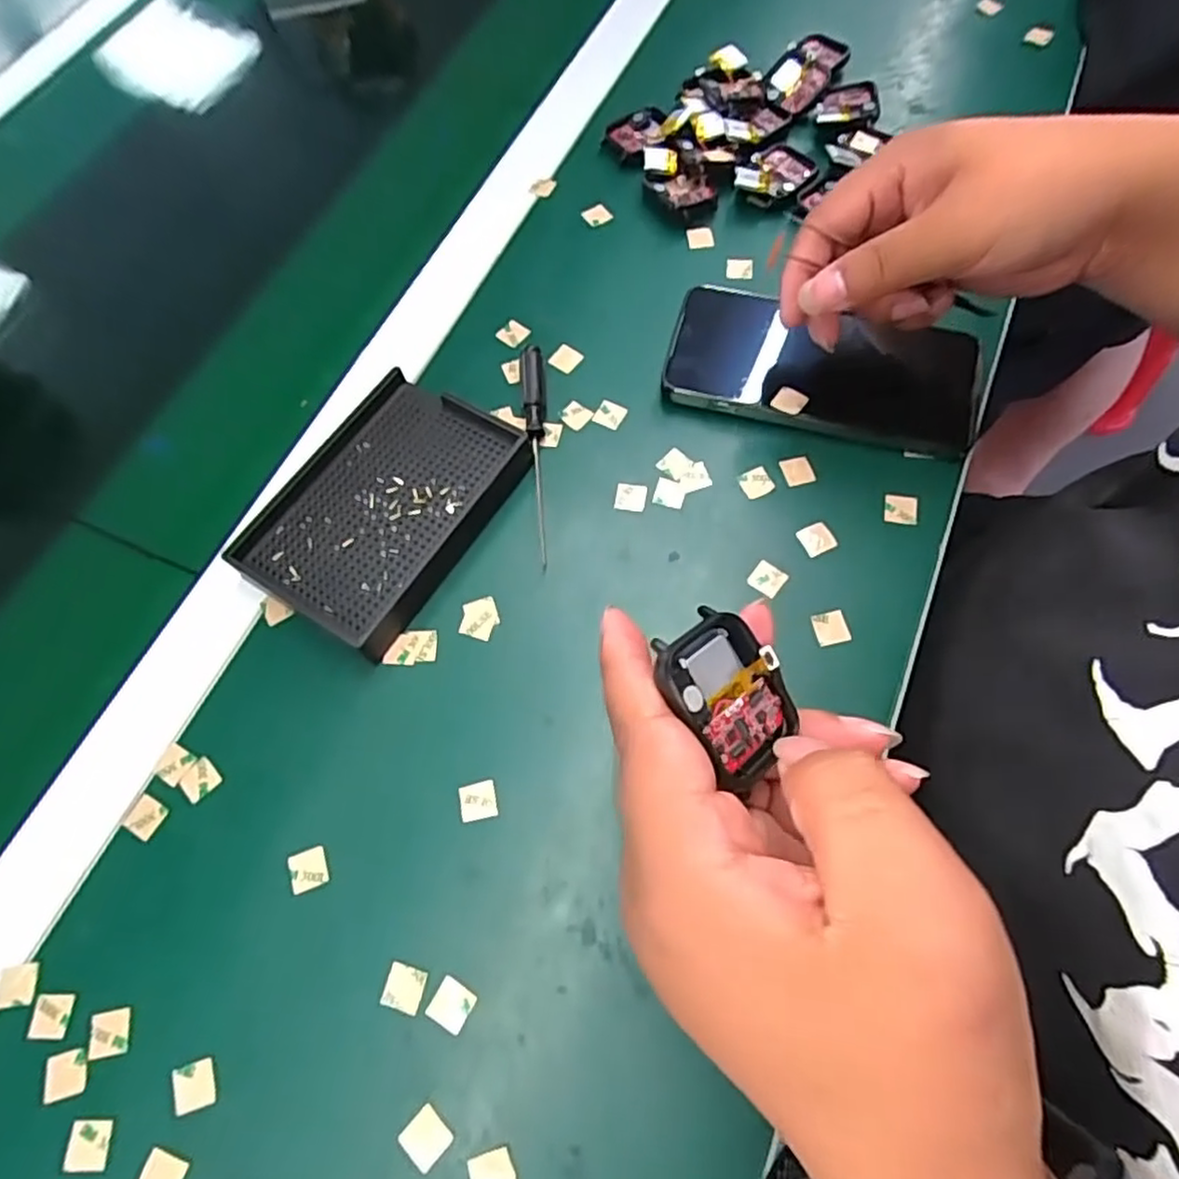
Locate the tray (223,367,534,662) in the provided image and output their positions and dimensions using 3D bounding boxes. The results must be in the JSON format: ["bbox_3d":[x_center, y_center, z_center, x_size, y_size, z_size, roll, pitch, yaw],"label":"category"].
[{"bbox_3d":[-0.106,-0.044,0.357,0.096,0.020,0.134,32,71,15],"label":"tray"}]

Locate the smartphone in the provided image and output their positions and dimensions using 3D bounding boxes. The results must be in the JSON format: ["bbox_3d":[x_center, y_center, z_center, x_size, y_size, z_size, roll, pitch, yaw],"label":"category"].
[{"bbox_3d":[0.126,-0.122,0.380,0.160,0.017,0.081,13,68,8],"label":"smartphone"}]

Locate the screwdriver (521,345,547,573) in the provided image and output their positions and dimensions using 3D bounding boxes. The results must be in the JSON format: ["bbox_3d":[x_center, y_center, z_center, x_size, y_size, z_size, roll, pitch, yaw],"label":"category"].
[{"bbox_3d":[-0.029,-0.076,0.370,0.012,0.015,0.135,-4,66,1],"label":"screwdriver"}]

